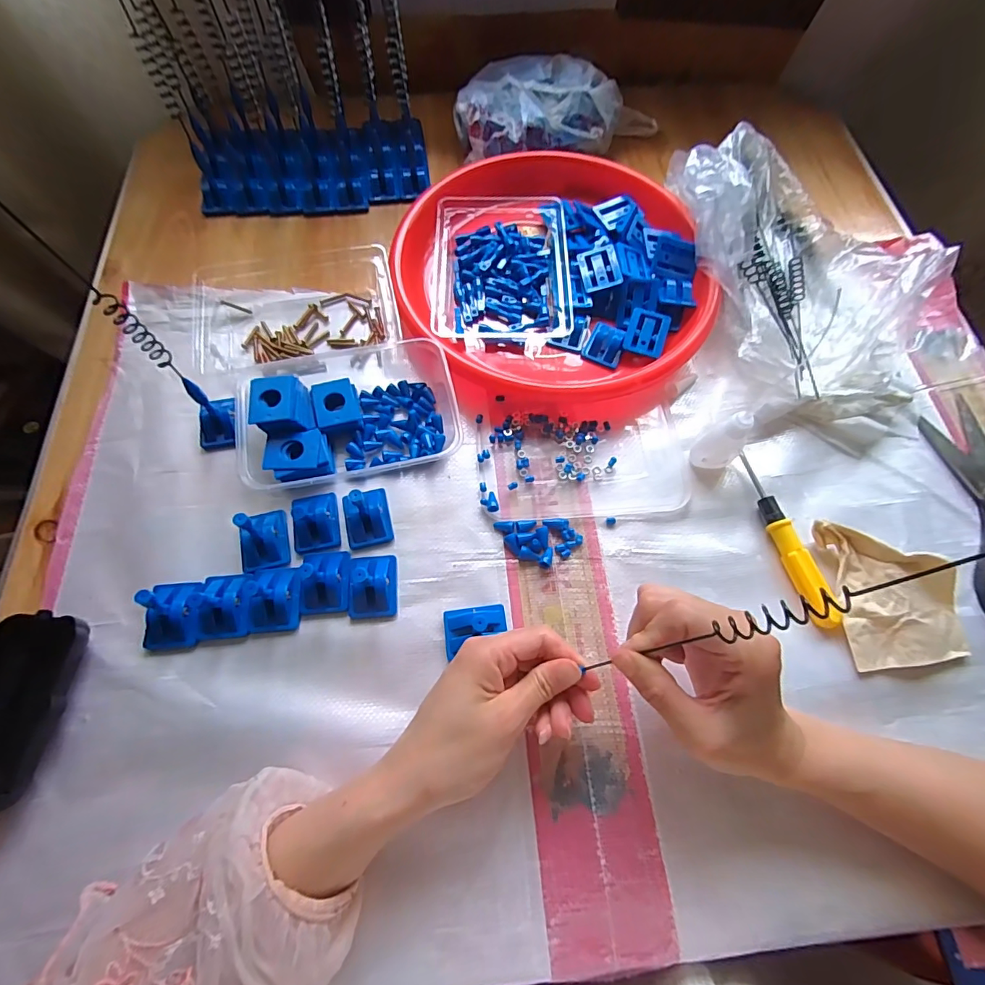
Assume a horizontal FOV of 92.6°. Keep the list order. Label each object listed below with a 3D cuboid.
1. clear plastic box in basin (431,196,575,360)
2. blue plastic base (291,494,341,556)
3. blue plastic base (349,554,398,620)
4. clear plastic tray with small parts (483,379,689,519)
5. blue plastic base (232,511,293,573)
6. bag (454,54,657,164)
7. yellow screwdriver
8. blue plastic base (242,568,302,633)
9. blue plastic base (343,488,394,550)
[{"bbox_3d":[0.009,-0.215,0.449,0.124,0.032,0.172,0,67,-1],"label":"clear plastic box in basin"},{"bbox_3d":[-0.136,0.021,0.358,0.034,0.016,0.046,-11,67,-6],"label":"blue plastic base"},{"bbox_3d":[-0.087,0.066,0.341,0.033,0.018,0.046,-4,67,-3],"label":"blue plastic base"},{"bbox_3d":[0.074,-0.037,0.395,0.167,0.008,0.118,-2,67,-2],"label":"clear plastic tray with small parts"},{"bbox_3d":[-0.171,0.029,0.340,0.034,0.040,0.043,-10,67,-5],"label":"blue plastic base"},{"bbox_3d":[0.070,-0.432,0.528,0.233,0.057,0.114,-21,69,-10],"label":"bag"},{"bbox_3d":[0.224,0.032,0.358,0.019,0.015,0.138,-9,67,-5],"label":"yellow screwdriver"},{"bbox_3d":[-0.157,0.075,0.334,0.039,0.023,0.044,-4,67,-3],"label":"blue plastic base"},{"bbox_3d":[-0.096,0.013,0.352,0.033,0.041,0.042,-12,67,-6],"label":"blue plastic base"}]

